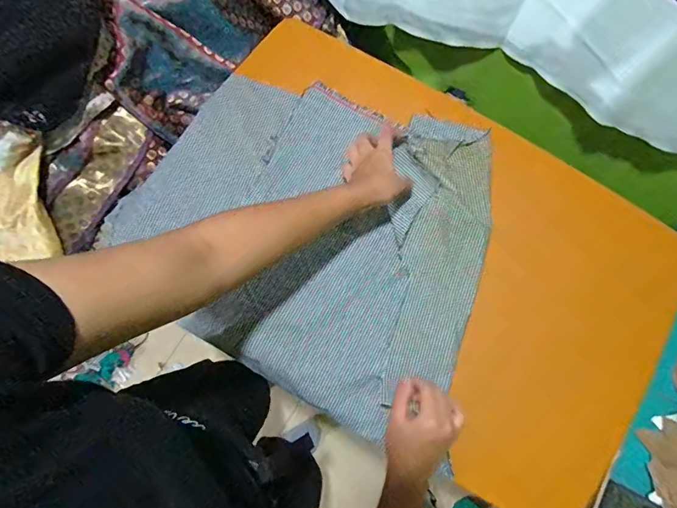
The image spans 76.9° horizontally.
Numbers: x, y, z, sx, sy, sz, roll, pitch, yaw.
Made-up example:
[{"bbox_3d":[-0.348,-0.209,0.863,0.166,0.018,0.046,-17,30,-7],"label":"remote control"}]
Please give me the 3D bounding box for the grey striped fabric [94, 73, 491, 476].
[{"bbox_3d":[-0.056,-0.029,0.616,0.507,0.032,0.441,18,82,6],"label":"grey striped fabric"}]

